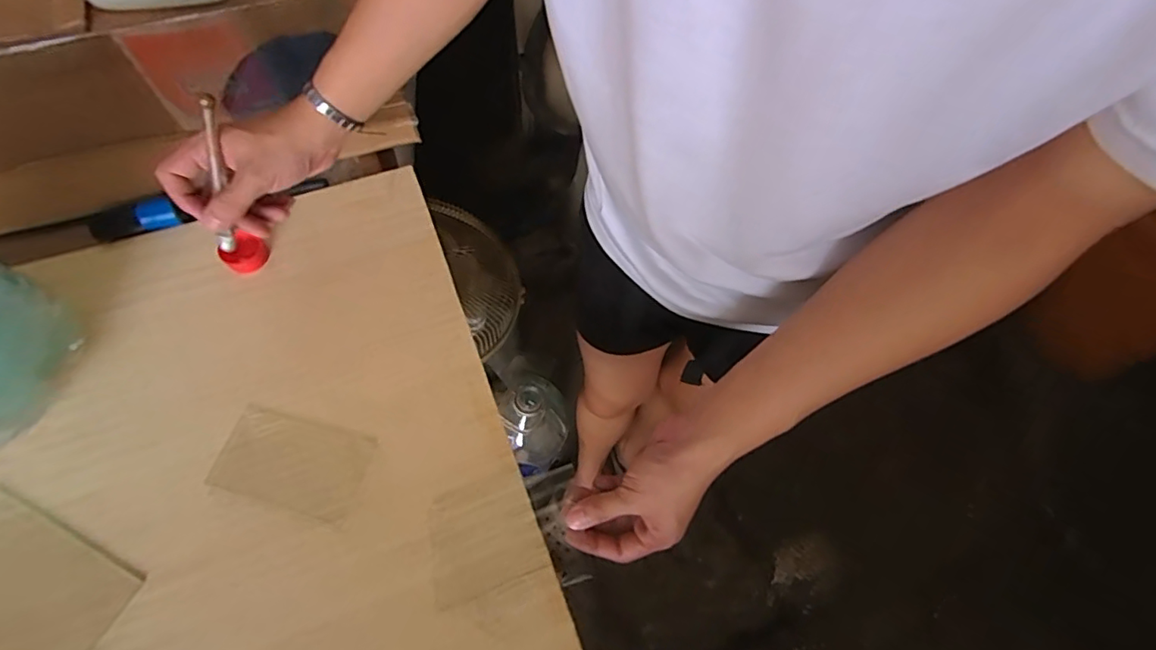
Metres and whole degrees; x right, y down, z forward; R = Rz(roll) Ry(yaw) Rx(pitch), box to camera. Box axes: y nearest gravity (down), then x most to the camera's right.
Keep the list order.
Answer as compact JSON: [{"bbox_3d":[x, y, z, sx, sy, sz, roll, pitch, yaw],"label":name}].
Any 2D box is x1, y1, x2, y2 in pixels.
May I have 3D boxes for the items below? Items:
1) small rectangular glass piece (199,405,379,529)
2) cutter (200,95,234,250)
[{"bbox_3d":[-0.239,0.114,0.462,0.121,0.006,0.070,16,64,4],"label":"small rectangular glass piece"},{"bbox_3d":[-0.280,-0.115,0.427,0.010,0.118,0.016,6,19,-1],"label":"cutter"}]

